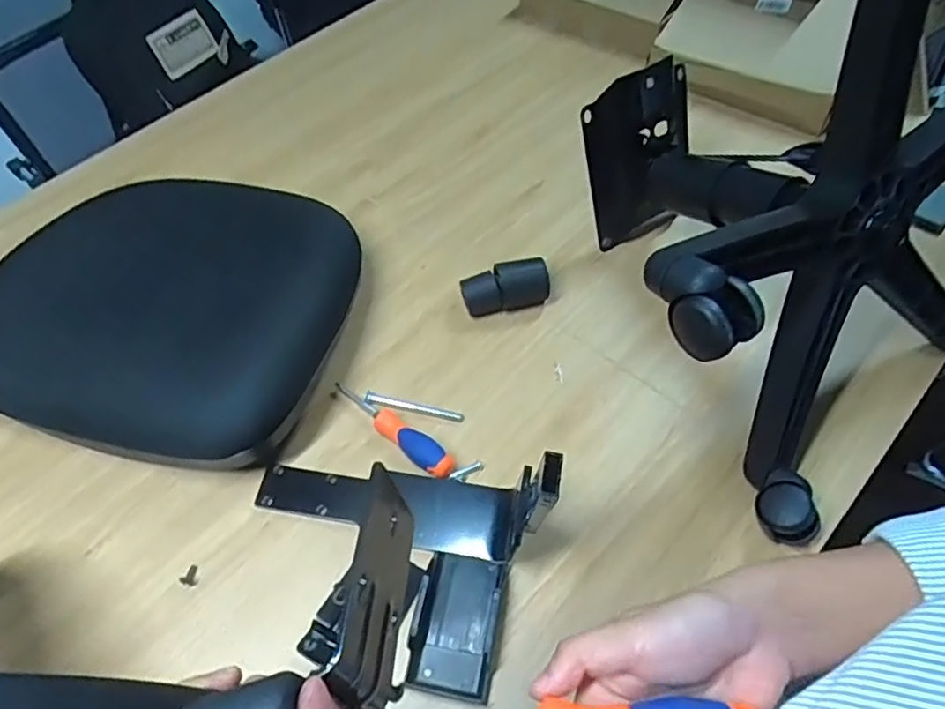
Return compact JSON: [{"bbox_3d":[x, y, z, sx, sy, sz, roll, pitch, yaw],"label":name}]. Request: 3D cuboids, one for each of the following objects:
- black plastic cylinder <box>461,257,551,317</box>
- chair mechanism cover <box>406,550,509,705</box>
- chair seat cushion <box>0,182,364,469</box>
[{"bbox_3d":[0.043,-0.081,0.814,0.106,0.057,0.045,-15,55,-6],"label":"black plastic cylinder"},{"bbox_3d":[-0.015,0.251,0.605,0.076,0.029,0.125,6,56,9],"label":"chair mechanism cover"},{"bbox_3d":[-0.364,-0.065,0.795,0.377,0.136,0.373,11,56,12],"label":"chair seat cushion"}]

